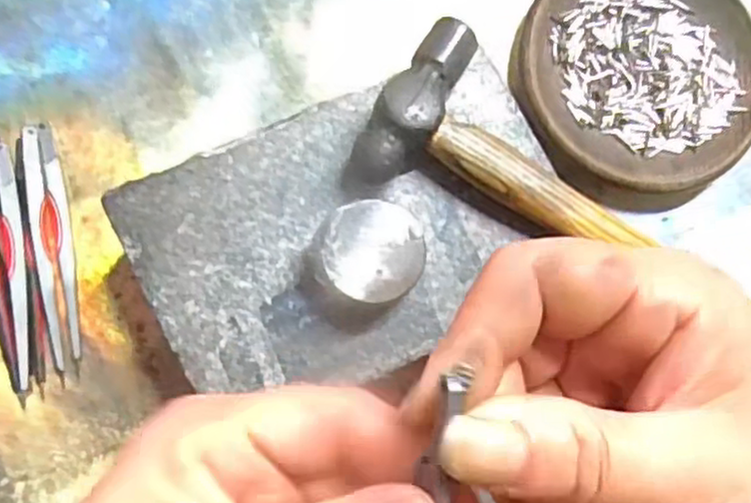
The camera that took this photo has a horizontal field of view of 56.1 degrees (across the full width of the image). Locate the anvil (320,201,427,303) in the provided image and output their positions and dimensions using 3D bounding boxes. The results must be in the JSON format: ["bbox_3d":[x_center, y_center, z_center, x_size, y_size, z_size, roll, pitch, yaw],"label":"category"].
[{"bbox_3d":[-0.001,0.001,0.237,0.032,0.022,0.033,1,81,-3],"label":"anvil"}]

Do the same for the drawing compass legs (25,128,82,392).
[{"bbox_3d":[-0.135,-0.001,0.294,0.014,0.005,0.105,-11,81,-5],"label":"drawing compass legs"}]

